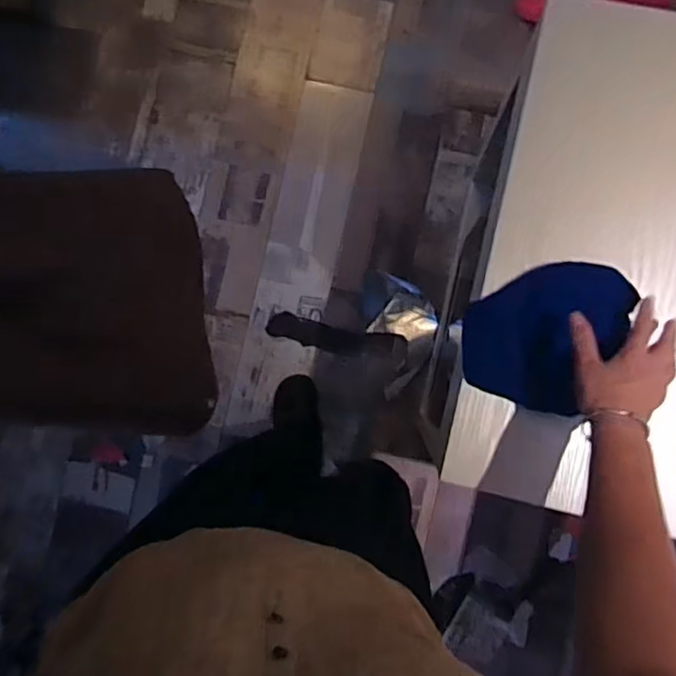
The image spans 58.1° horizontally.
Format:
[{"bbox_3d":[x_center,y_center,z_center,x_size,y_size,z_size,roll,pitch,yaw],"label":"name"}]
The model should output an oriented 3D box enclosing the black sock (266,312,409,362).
[{"bbox_3d":[-0.003,0.000,1.395,0.316,0.008,0.067,12,91,3],"label":"black sock"}]

